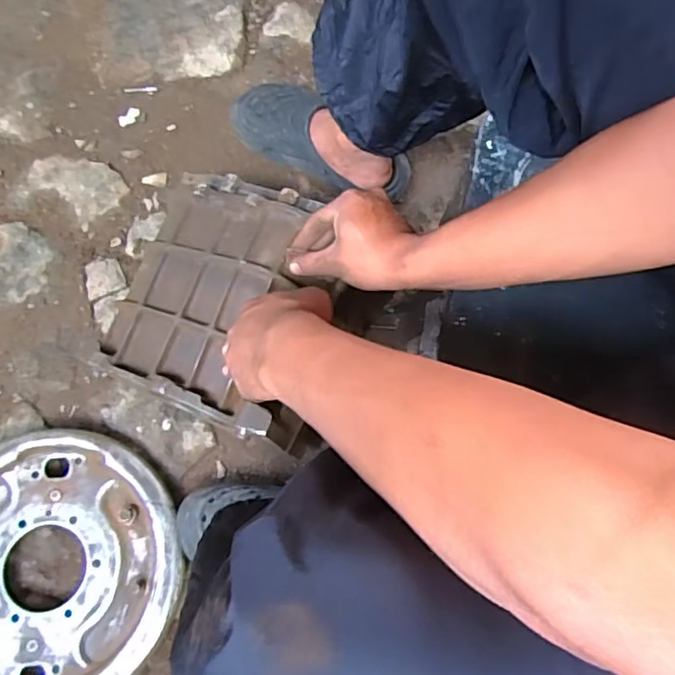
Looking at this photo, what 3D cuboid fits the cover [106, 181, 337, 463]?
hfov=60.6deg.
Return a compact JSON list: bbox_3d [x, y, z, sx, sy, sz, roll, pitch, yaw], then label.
[{"bbox_3d":[-0.114,-0.047,0.585,0.234,0.030,0.246,17,80,22],"label":"cover"}]

